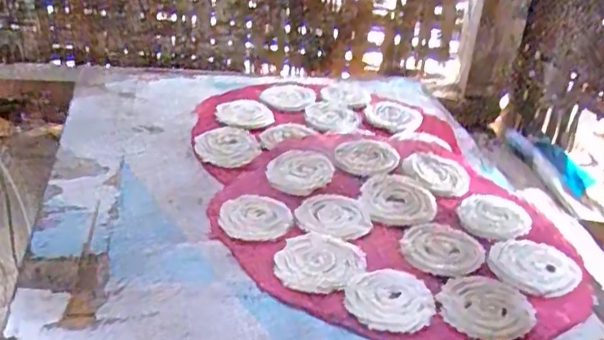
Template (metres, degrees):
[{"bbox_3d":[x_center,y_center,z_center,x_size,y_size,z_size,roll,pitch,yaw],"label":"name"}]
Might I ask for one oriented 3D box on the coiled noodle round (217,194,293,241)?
[{"bbox_3d":[-0.047,0.045,0.623,0.071,0.004,0.072,4,34,-3],"label":"coiled noodle round"}]

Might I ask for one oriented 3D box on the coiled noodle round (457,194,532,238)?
[{"bbox_3d":[0.206,0.048,0.662,0.073,0.009,0.084,14,35,12],"label":"coiled noodle round"}]

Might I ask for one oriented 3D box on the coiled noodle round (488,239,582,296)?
[{"bbox_3d":[0.222,0.089,0.589,0.076,0.004,0.078,4,34,-3],"label":"coiled noodle round"}]

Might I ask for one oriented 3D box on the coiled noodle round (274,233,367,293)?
[{"bbox_3d":[0.017,0.084,0.566,0.078,0.005,0.074,4,34,-3],"label":"coiled noodle round"}]

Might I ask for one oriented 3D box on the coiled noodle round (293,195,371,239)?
[{"bbox_3d":[0.033,0.047,0.633,0.076,0.008,0.072,4,34,-3],"label":"coiled noodle round"}]

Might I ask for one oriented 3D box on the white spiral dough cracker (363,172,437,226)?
[{"bbox_3d":[0.105,0.032,0.666,0.078,0.011,0.078,4,34,-2],"label":"white spiral dough cracker"}]

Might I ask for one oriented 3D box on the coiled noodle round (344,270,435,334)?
[{"bbox_3d":[0.076,0.111,0.533,0.073,0.005,0.071,4,34,-3],"label":"coiled noodle round"}]

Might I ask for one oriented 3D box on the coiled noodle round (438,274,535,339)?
[{"bbox_3d":[0.160,0.117,0.536,0.077,0.004,0.080,4,34,-3],"label":"coiled noodle round"}]

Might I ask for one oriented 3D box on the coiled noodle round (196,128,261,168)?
[{"bbox_3d":[-0.089,-0.028,0.742,0.075,0.007,0.078,4,34,-3],"label":"coiled noodle round"}]

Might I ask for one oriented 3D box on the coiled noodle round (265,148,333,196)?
[{"bbox_3d":[-0.002,-0.001,0.698,0.070,0.006,0.088,14,35,12],"label":"coiled noodle round"}]

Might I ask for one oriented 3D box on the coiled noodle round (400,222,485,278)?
[{"bbox_3d":[0.136,0.077,0.603,0.076,0.006,0.088,23,38,23],"label":"coiled noodle round"}]

